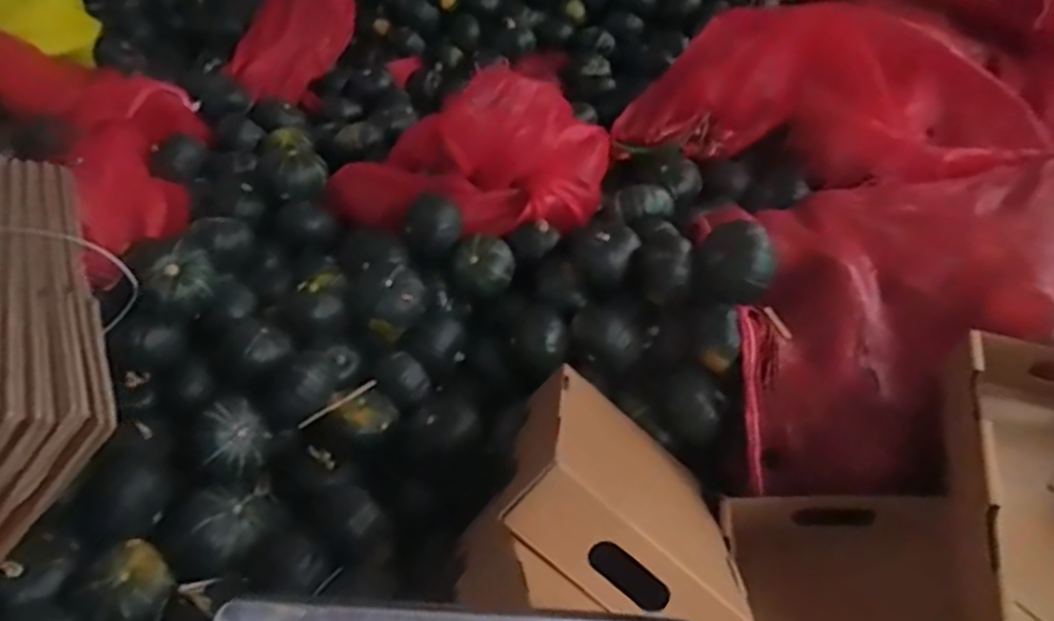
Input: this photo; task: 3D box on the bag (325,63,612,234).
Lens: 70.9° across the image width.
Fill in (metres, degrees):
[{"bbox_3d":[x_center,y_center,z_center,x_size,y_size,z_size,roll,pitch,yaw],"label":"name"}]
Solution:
[{"bbox_3d":[-0.100,-0.228,1.124,0.425,0.212,0.157,-5,31,20],"label":"bag"}]

